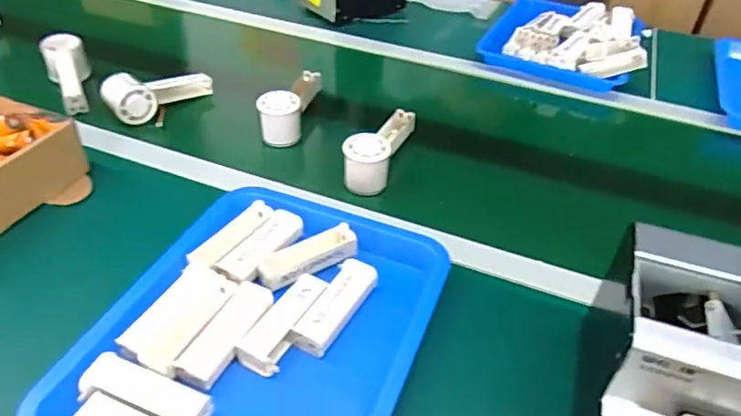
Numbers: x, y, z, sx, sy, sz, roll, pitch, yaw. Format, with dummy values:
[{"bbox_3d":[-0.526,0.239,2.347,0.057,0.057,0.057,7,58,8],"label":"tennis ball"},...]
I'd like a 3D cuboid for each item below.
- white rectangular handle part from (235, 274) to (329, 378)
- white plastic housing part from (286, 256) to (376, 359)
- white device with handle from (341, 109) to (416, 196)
[{"bbox_3d":[-0.078,0.106,0.509,0.035,0.024,0.103,20,44,20],"label":"white rectangular handle part"},{"bbox_3d":[-0.032,0.089,0.521,0.037,0.014,0.109,21,44,20],"label":"white plastic housing part"},{"bbox_3d":[0.014,-0.086,0.728,0.055,0.059,0.152,14,42,13],"label":"white device with handle"}]

